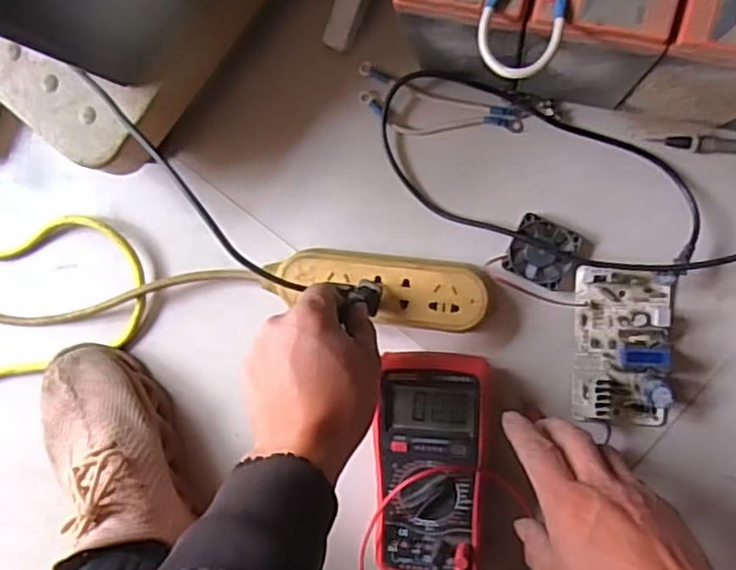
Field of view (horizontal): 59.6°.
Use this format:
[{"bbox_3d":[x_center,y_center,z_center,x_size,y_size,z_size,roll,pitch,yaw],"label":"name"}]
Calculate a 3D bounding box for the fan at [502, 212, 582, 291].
[{"bbox_3d":[0.140,-0.026,0.517,0.048,0.010,0.048,27,96,7],"label":"fan"}]

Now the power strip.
[{"bbox_3d":[0.008,0.001,0.530,0.178,0.032,0.054,7,93,9],"label":"power strip"}]

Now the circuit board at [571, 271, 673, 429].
[{"bbox_3d":[0.199,0.049,0.498,0.071,0.035,0.121,3,93,9],"label":"circuit board"}]

